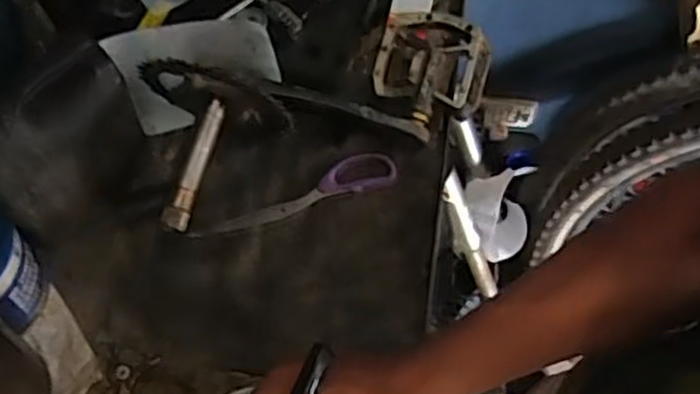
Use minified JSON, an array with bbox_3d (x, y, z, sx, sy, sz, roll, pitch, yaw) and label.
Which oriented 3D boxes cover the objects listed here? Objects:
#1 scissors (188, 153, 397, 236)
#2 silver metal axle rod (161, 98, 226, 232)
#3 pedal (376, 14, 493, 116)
[{"bbox_3d":[-0.050,-0.002,0.668,0.187,0.006,0.036,-18,63,-7],"label":"scissors"},{"bbox_3d":[-0.130,-0.030,0.630,0.019,0.024,0.121,14,63,10],"label":"silver metal axle rod"},{"bbox_3d":[0.078,-0.127,0.700,0.102,0.031,0.091,11,63,8],"label":"pedal"}]

